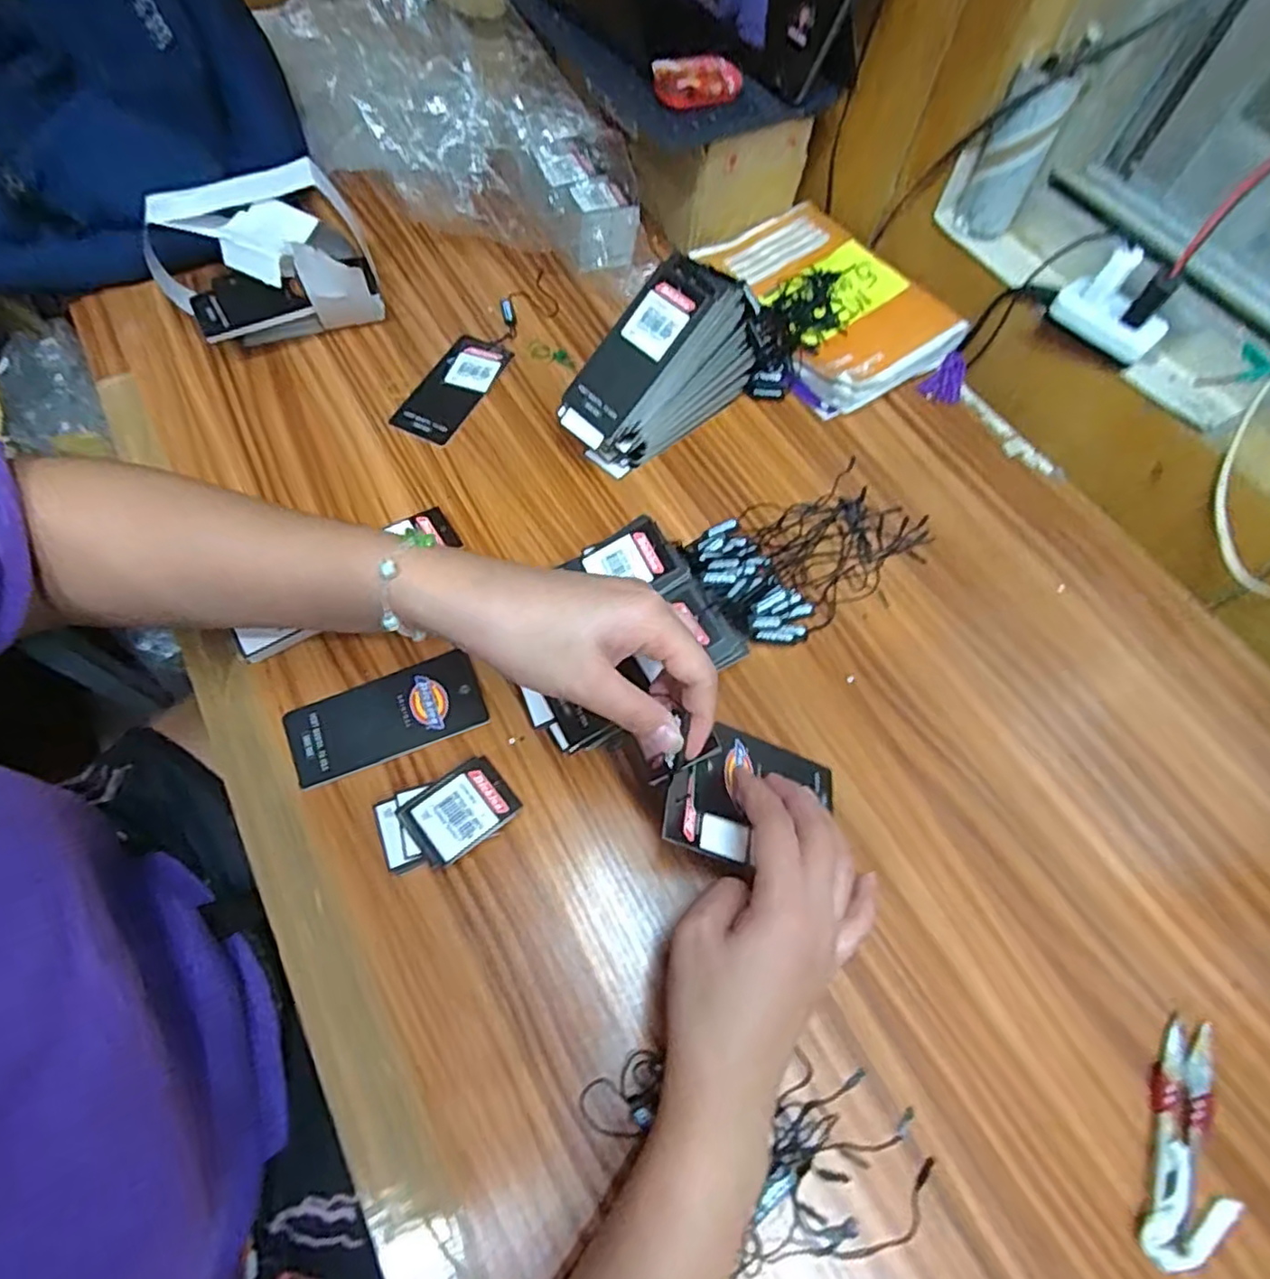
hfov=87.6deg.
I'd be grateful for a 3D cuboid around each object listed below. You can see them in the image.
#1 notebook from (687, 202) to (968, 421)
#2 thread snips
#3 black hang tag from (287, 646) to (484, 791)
[{"bbox_3d":[0.155,-0.290,0.568,0.142,0.032,0.211,-29,68,-18],"label":"notebook"},{"bbox_3d":[0.267,0.240,0.315,0.041,0.008,0.107,27,64,10],"label":"thread snips"},{"bbox_3d":[-0.145,0.044,0.387,0.107,0.004,0.052,-20,65,-14],"label":"black hang tag"}]

